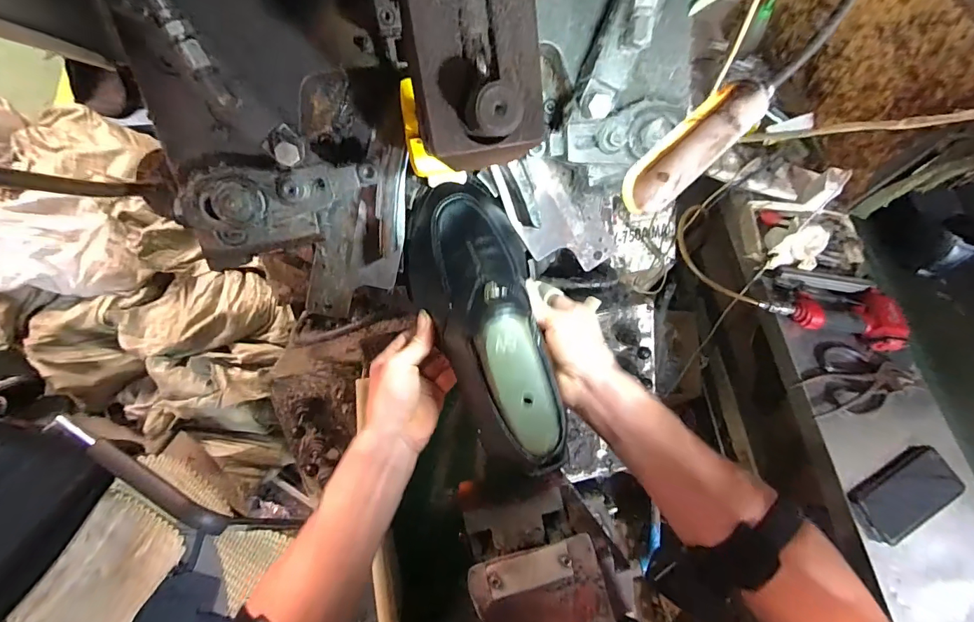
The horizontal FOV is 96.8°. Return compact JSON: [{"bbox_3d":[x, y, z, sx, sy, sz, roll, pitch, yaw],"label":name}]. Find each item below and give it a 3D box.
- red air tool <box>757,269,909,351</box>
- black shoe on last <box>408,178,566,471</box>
[{"bbox_3d":[0.666,-0.018,0.827,0.250,0.045,0.135,19,70,5],"label":"red air tool"},{"bbox_3d":[-0.004,0.006,0.414,0.107,0.094,0.291,-18,66,-8],"label":"black shoe on last"}]

